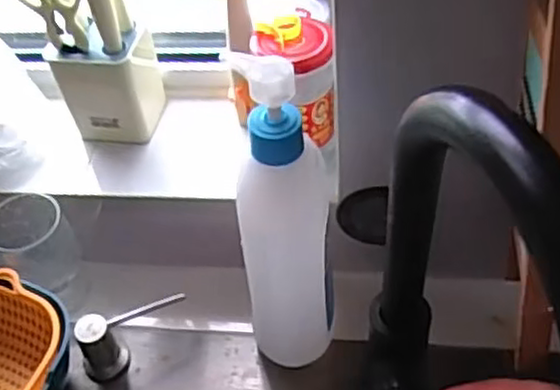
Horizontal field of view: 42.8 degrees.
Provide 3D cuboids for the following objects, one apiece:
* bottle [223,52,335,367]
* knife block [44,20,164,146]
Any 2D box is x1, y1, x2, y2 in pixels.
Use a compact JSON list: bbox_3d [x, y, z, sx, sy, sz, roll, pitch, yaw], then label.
[{"bbox_3d":[0.005,0.027,0.531,0.061,0.279,0.064,3,49,9],"label":"bottle"},{"bbox_3d":[-0.161,-0.105,0.682,0.074,0.119,0.072,3,49,9],"label":"knife block"}]

